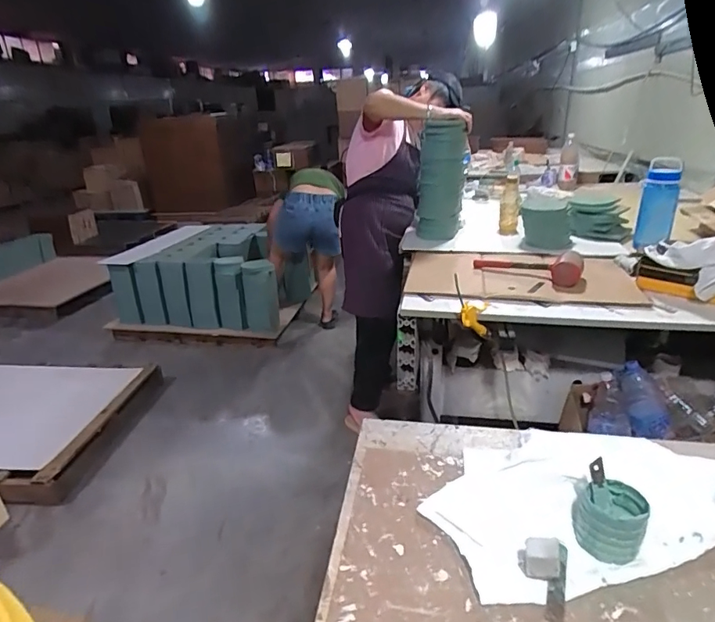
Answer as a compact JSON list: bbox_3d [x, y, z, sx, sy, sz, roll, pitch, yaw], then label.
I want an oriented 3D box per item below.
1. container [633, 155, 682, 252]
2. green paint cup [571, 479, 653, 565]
[{"bbox_3d":[0.973,-0.349,1.539,0.101,0.261,0.111,13,27,33],"label":"container"},{"bbox_3d":[0.278,0.232,0.526,0.066,0.061,0.062,-2,23,1],"label":"green paint cup"}]

